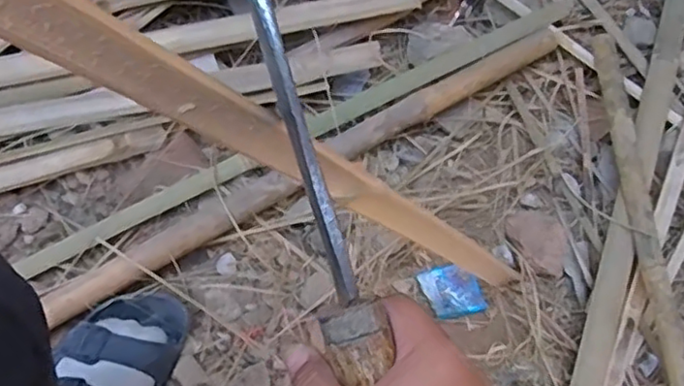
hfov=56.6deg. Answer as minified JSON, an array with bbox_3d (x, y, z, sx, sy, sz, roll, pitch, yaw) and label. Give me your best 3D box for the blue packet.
[{"bbox_3d":[0.133,0.118,0.765,0.068,0.004,0.062,-14,68,-19],"label":"blue packet"}]

